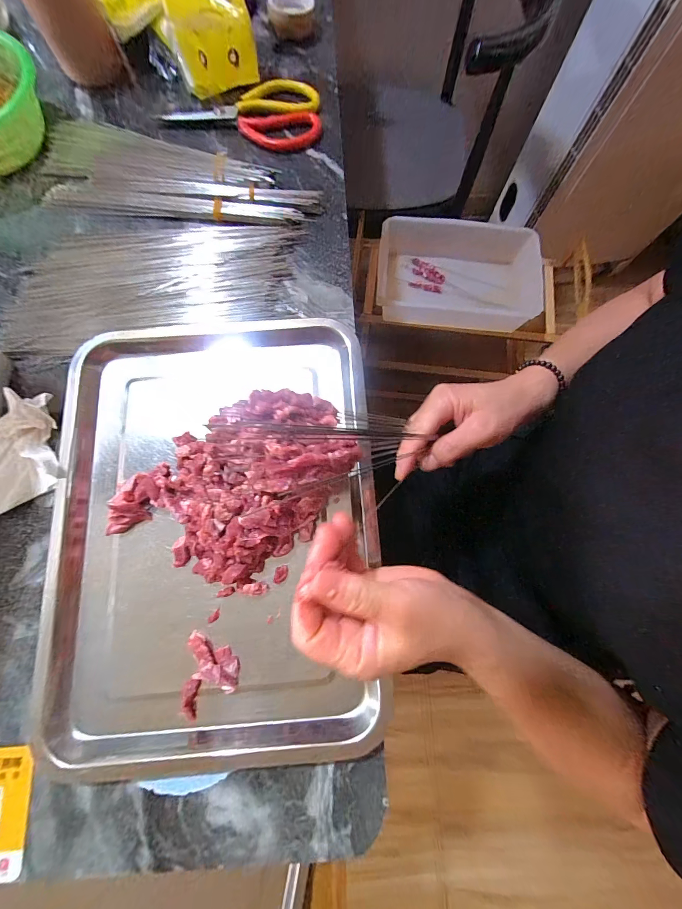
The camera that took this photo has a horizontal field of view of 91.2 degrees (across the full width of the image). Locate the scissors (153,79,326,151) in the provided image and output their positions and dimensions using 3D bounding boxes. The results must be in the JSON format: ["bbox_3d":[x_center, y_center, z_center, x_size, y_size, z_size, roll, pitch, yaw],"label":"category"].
[{"bbox_3d":[-0.126,-0.451,0.429,0.203,0.011,0.125,13,76,3],"label":"scissors"}]

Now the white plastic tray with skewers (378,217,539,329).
[{"bbox_3d":[0.262,-0.375,0.740,0.360,0.072,0.196,5,76,1],"label":"white plastic tray with skewers"}]

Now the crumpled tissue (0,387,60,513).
[{"bbox_3d":[-0.315,0.001,0.319,0.085,0.036,0.101,-16,76,-5],"label":"crumpled tissue"}]

